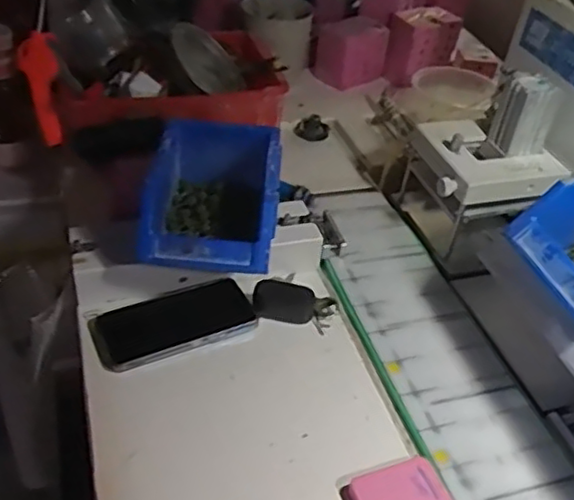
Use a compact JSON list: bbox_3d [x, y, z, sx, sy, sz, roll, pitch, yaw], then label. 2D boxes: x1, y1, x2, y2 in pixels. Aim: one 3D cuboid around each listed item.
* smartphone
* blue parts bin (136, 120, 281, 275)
[{"bbox_3d":[-0.109,0.070,0.629,0.149,0.015,0.073,-16,45,-21],"label":"smartphone"},{"bbox_3d":[-0.072,-0.057,0.657,0.123,0.080,0.186,5,40,-2],"label":"blue parts bin"}]

